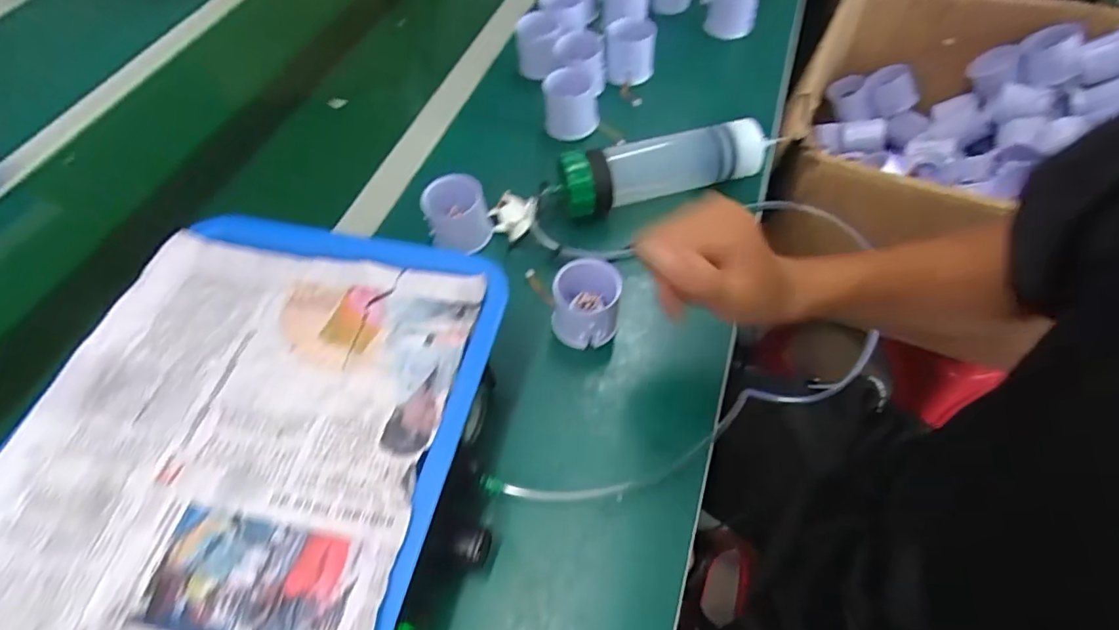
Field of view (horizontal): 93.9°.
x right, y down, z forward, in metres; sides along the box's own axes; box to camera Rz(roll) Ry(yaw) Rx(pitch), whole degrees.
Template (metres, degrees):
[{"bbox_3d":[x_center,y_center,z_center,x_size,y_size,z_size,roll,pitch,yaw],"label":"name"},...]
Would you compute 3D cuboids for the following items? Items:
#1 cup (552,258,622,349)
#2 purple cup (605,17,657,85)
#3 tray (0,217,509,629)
[{"bbox_3d":[0.021,-0.008,0.423,0.054,0.053,0.050,-2,57,3],"label":"cup"},{"bbox_3d":[0.082,-0.308,0.612,0.055,0.058,0.050,3,57,6],"label":"purple cup"},{"bbox_3d":[-0.192,0.081,0.302,0.257,0.021,0.327,9,58,10],"label":"tray"}]

